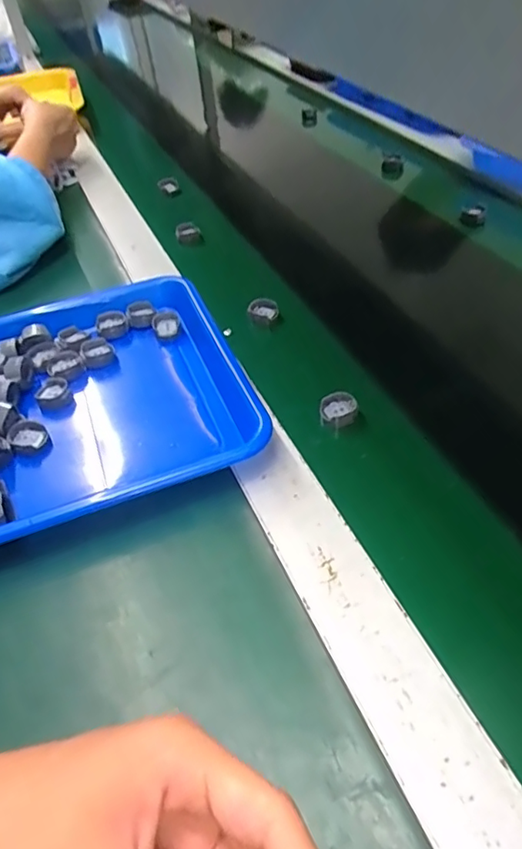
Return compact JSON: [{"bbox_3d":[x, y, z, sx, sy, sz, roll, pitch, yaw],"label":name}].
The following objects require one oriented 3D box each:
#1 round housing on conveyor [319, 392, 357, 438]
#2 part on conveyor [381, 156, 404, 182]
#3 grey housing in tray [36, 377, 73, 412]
[{"bbox_3d":[0.060,-0.010,0.437,0.026,0.019,0.029,14,49,19],"label":"round housing on conveyor"},{"bbox_3d":[0.176,-0.341,0.747,0.029,0.025,0.024,6,47,12],"label":"part on conveyor"},{"bbox_3d":[-0.170,-0.025,0.458,0.026,0.016,0.029,-27,49,-19],"label":"grey housing in tray"}]

